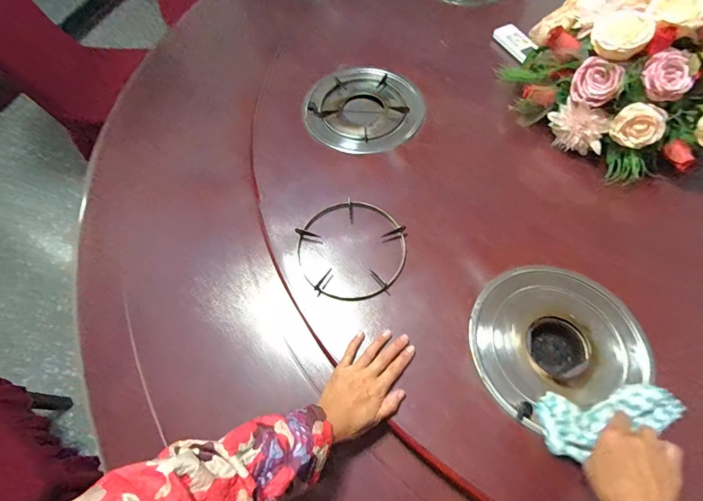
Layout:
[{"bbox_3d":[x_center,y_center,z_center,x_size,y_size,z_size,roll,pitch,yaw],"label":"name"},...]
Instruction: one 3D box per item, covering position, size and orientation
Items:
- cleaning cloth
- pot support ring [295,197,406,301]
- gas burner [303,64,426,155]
[{"bbox_3d":[0.350,0.217,0.482,0.191,0.046,0.075,-12,62,-4],"label":"cleaning cloth"},{"bbox_3d":[-0.004,-0.005,0.626,0.195,0.025,0.183,0,61,0],"label":"pot support ring"},{"bbox_3d":[0.028,-0.310,0.788,0.251,0.039,0.241,0,61,0],"label":"gas burner"}]

